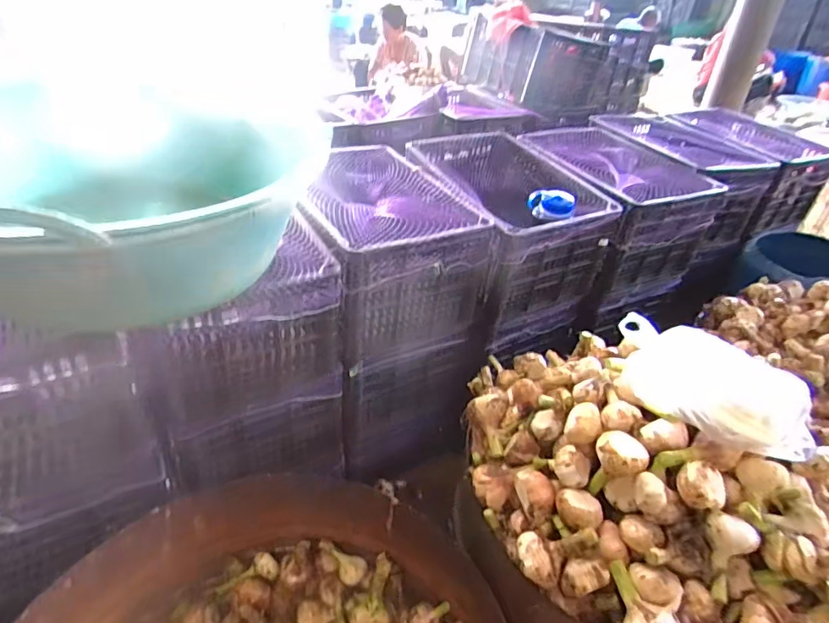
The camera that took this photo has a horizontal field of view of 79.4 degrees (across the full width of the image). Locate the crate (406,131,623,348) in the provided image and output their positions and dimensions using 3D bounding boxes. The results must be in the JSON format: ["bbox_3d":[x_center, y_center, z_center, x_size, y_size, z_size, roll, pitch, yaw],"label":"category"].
[{"bbox_3d":[0.210,-0.197,1.254,0.359,0.337,0.469,-15,38,-24],"label":"crate"}]

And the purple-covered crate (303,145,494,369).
[{"bbox_3d":[-0.102,-0.149,1.094,0.335,0.262,0.475,-17,39,-27],"label":"purple-covered crate"}]

